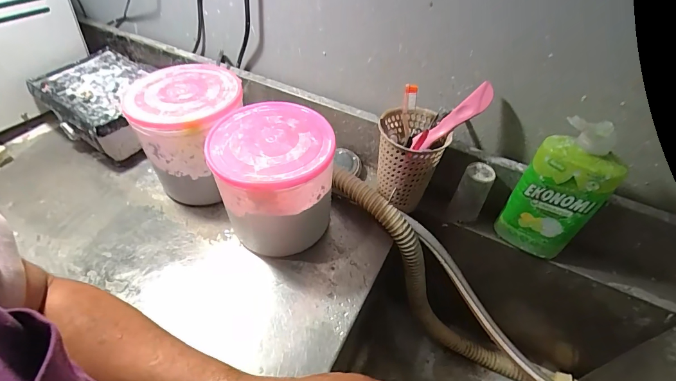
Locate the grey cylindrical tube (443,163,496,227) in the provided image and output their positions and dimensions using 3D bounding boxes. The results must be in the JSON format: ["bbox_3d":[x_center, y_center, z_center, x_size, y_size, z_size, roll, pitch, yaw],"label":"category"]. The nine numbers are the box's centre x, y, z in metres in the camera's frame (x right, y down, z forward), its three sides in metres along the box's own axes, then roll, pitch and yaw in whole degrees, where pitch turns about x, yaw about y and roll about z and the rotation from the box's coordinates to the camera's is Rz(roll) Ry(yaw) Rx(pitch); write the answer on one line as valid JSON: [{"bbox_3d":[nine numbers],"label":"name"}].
[{"bbox_3d":[0.201,0.008,0.556,0.045,0.097,0.037,29,50,23],"label":"grey cylindrical tube"}]

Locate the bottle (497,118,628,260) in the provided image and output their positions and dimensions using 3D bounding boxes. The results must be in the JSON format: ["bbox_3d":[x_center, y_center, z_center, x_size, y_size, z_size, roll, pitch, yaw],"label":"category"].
[{"bbox_3d":[0.288,0.005,0.479,0.093,0.212,0.035,20,46,15],"label":"bottle"}]

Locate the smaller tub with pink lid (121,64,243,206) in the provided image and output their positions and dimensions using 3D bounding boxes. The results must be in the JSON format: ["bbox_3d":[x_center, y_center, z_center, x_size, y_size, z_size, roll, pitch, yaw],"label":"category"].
[{"bbox_3d":[-0.220,-0.079,0.574,0.148,0.172,0.168,-7,46,-11],"label":"smaller tub with pink lid"}]

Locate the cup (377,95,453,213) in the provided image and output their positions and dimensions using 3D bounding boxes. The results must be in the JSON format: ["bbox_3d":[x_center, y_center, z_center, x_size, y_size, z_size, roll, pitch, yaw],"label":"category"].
[{"bbox_3d":[0.105,-0.044,0.550,0.091,0.139,0.093,2,47,-2],"label":"cup"}]

